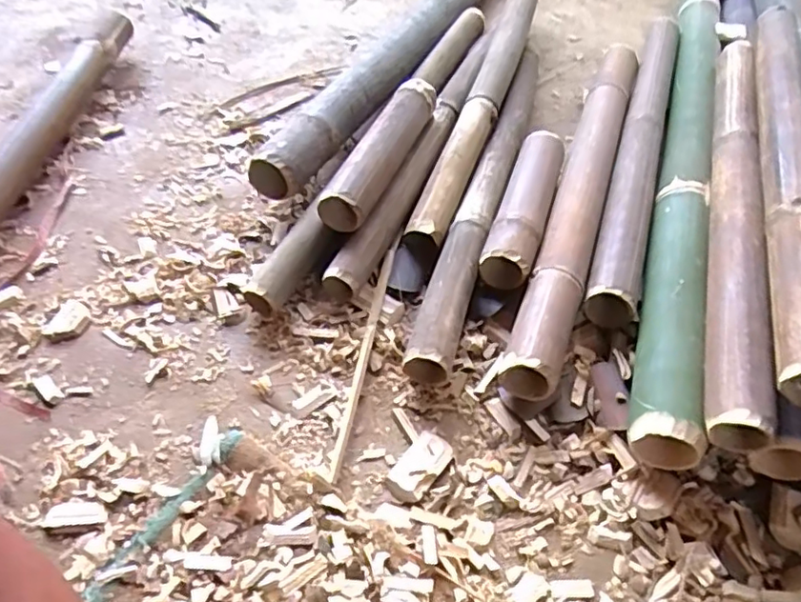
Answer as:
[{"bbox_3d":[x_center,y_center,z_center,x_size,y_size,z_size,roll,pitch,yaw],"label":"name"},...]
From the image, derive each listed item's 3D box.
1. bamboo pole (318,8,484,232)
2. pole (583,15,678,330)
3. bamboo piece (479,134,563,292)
[{"bbox_3d":[0.023,-0.283,0.832,0.057,0.058,0.512,18,54,12],"label":"bamboo pole"},{"bbox_3d":[0.325,-0.216,0.824,0.057,0.059,0.626,17,53,11],"label":"pole"},{"bbox_3d":[0.156,-0.125,0.739,0.058,0.048,0.256,17,54,11],"label":"bamboo piece"}]

